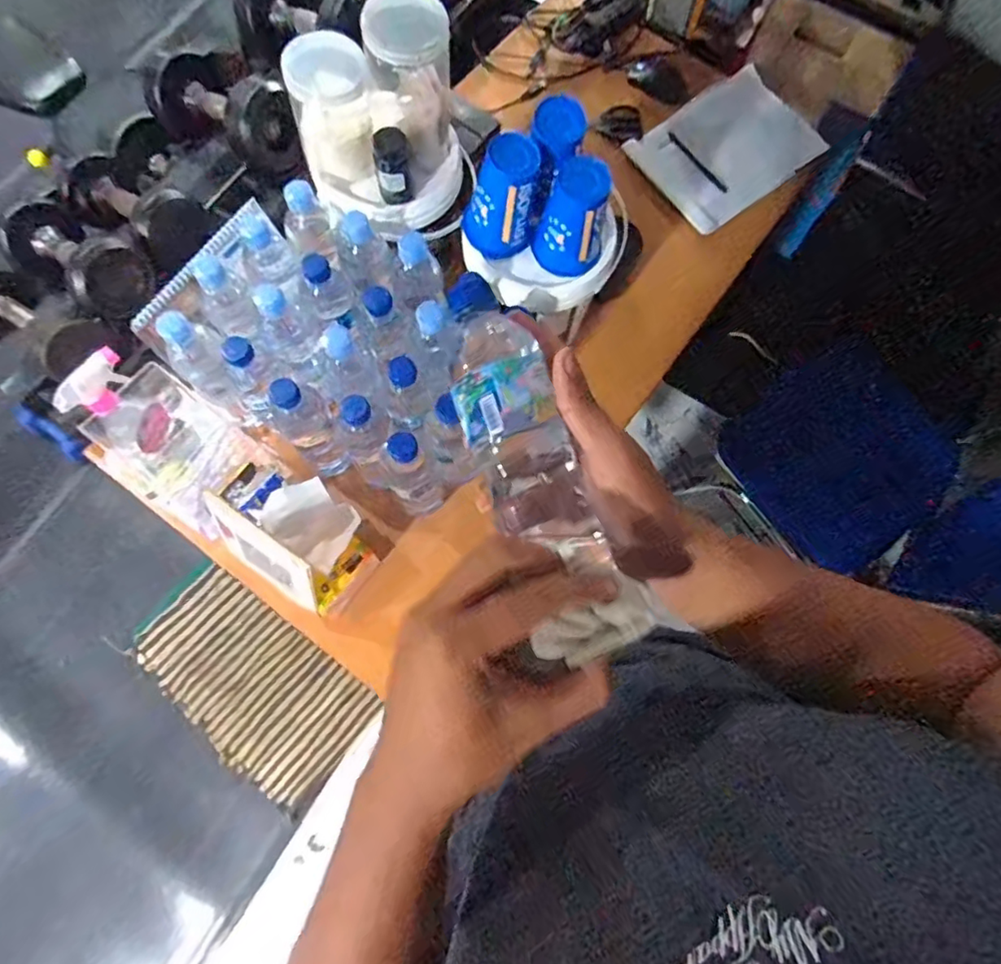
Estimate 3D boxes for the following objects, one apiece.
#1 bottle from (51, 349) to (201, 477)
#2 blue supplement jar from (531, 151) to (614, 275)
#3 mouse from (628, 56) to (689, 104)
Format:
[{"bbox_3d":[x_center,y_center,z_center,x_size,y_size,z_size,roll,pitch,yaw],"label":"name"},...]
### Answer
[{"bbox_3d":[-0.487,-0.087,0.784,0.061,0.195,0.093,37,76,9],"label":"bottle"},{"bbox_3d":[0.083,-0.309,0.691,0.079,0.124,0.069,13,74,2],"label":"blue supplement jar"},{"bbox_3d":[0.314,-0.788,1.160,0.125,0.048,0.051,22,74,-8],"label":"mouse"}]

